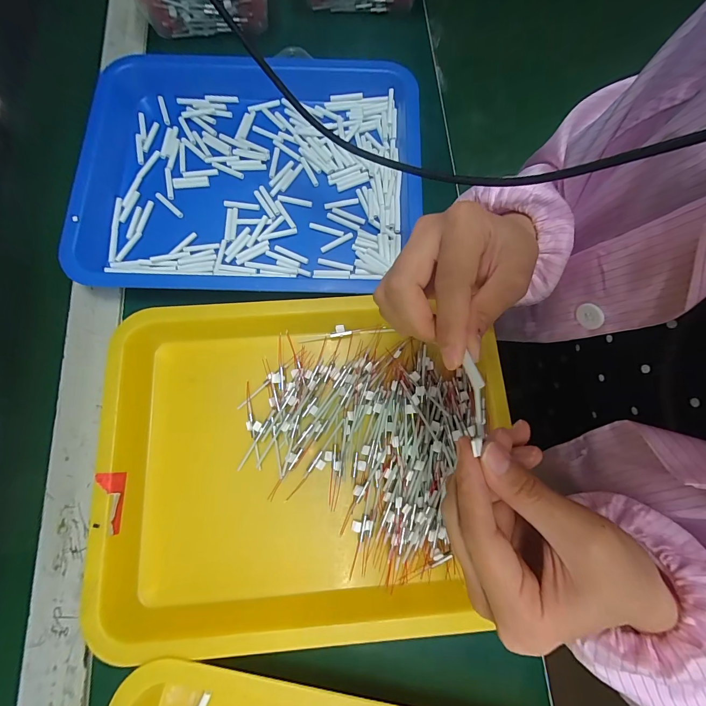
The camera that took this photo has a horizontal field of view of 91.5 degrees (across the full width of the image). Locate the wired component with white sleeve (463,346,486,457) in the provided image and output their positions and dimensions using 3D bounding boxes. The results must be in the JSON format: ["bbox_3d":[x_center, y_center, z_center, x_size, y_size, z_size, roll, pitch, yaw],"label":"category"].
[{"bbox_3d":[0.060,0.025,0.169,0.007,0.006,0.047,-1,72,1],"label":"wired component with white sleeve"}]

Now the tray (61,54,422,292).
[{"bbox_3d":[-0.104,-0.183,0.350,0.349,0.031,0.263,0,76,1],"label":"tray"}]

